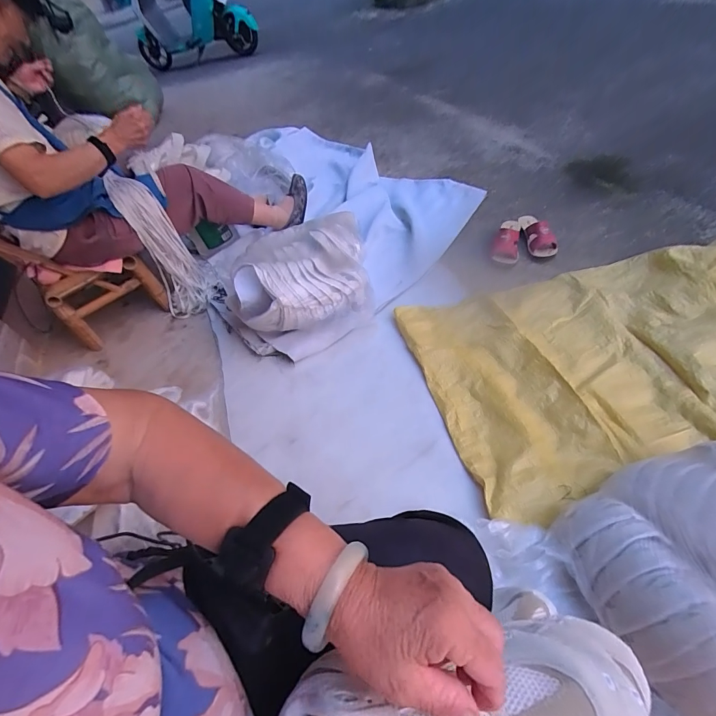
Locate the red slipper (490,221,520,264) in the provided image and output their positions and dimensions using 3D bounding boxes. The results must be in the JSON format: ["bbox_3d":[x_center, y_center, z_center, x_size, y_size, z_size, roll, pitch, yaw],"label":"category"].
[{"bbox_3d":[0.495,-0.398,1.280,0.088,0.047,0.188,14,65,18],"label":"red slipper"}]

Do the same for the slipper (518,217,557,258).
[{"bbox_3d":[0.586,-0.412,1.280,0.078,0.052,0.193,-10,61,-3],"label":"slipper"}]

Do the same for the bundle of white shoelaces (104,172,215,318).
[{"bbox_3d":[-0.628,-0.353,1.243,0.155,0.449,0.110,-37,33,-24],"label":"bundle of white shoelaces"}]

